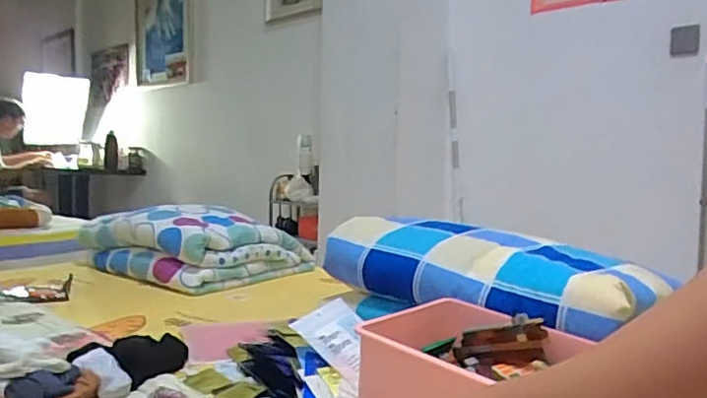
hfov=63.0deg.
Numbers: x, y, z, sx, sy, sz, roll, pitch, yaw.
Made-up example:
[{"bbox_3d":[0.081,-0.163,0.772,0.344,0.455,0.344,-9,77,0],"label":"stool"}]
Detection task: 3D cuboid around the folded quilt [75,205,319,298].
[{"bbox_3d":[-0.469,0.119,1.726,0.539,0.181,0.424,4,4,36],"label":"folded quilt"}]

